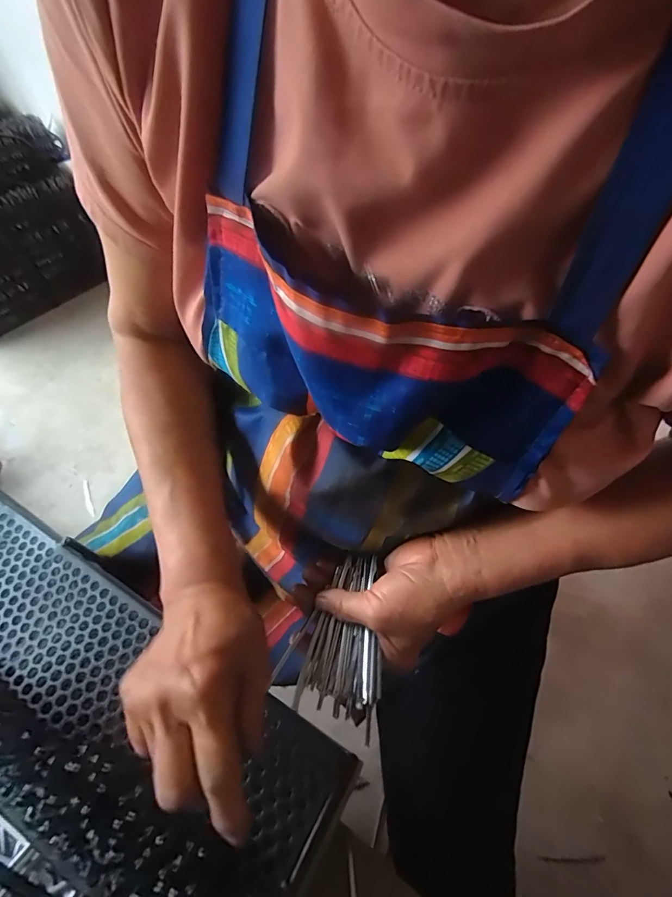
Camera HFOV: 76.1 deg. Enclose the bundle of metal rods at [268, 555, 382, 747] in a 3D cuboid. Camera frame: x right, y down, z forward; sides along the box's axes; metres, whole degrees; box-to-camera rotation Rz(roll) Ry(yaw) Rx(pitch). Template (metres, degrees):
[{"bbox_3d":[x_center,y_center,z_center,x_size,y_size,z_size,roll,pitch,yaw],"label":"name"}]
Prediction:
[{"bbox_3d":[0.005,0.136,0.323,0.075,0.024,0.112,16,62,13],"label":"bundle of metal rods"}]

